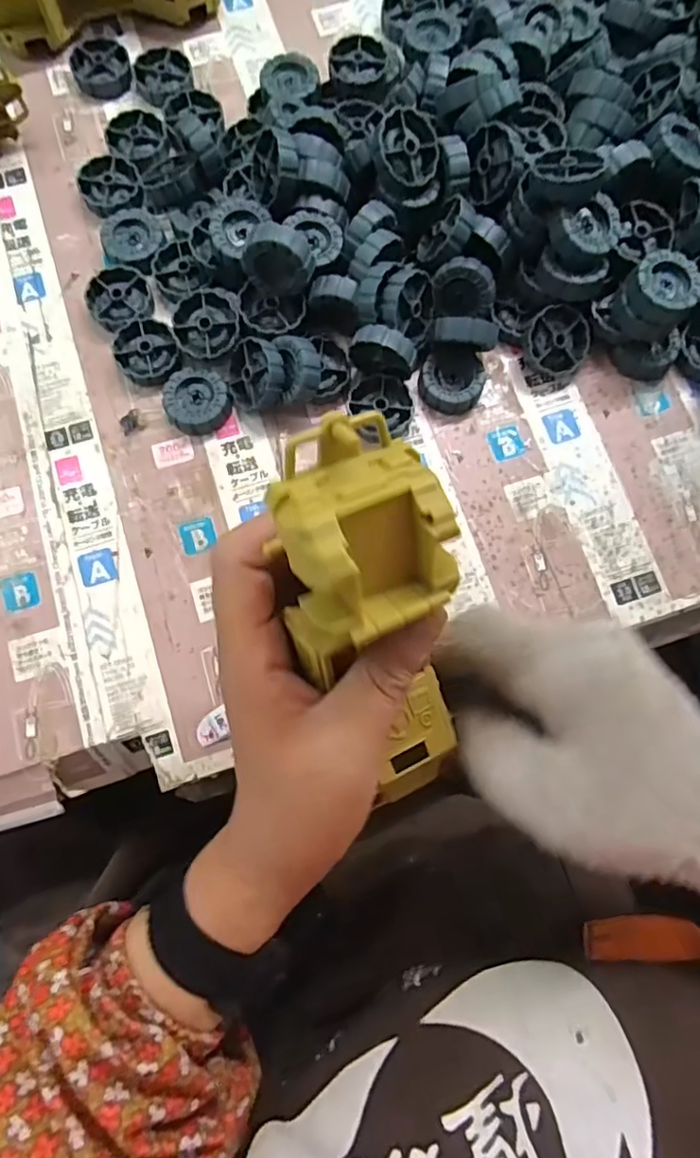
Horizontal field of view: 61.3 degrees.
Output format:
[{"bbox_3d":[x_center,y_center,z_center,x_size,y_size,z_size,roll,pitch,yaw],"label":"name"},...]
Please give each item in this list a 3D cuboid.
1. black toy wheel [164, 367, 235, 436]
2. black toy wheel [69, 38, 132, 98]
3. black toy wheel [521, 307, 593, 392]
[{"bbox_3d":[-0.090,-0.105,0.353,0.039,0.012,0.037,0,78,1],"label":"black toy wheel"},{"bbox_3d":[-0.168,-0.346,0.401,0.037,0.011,0.038,0,78,1],"label":"black toy wheel"},{"bbox_3d":[0.124,-0.140,0.357,0.044,0.013,0.044,-2,103,-8],"label":"black toy wheel"}]

